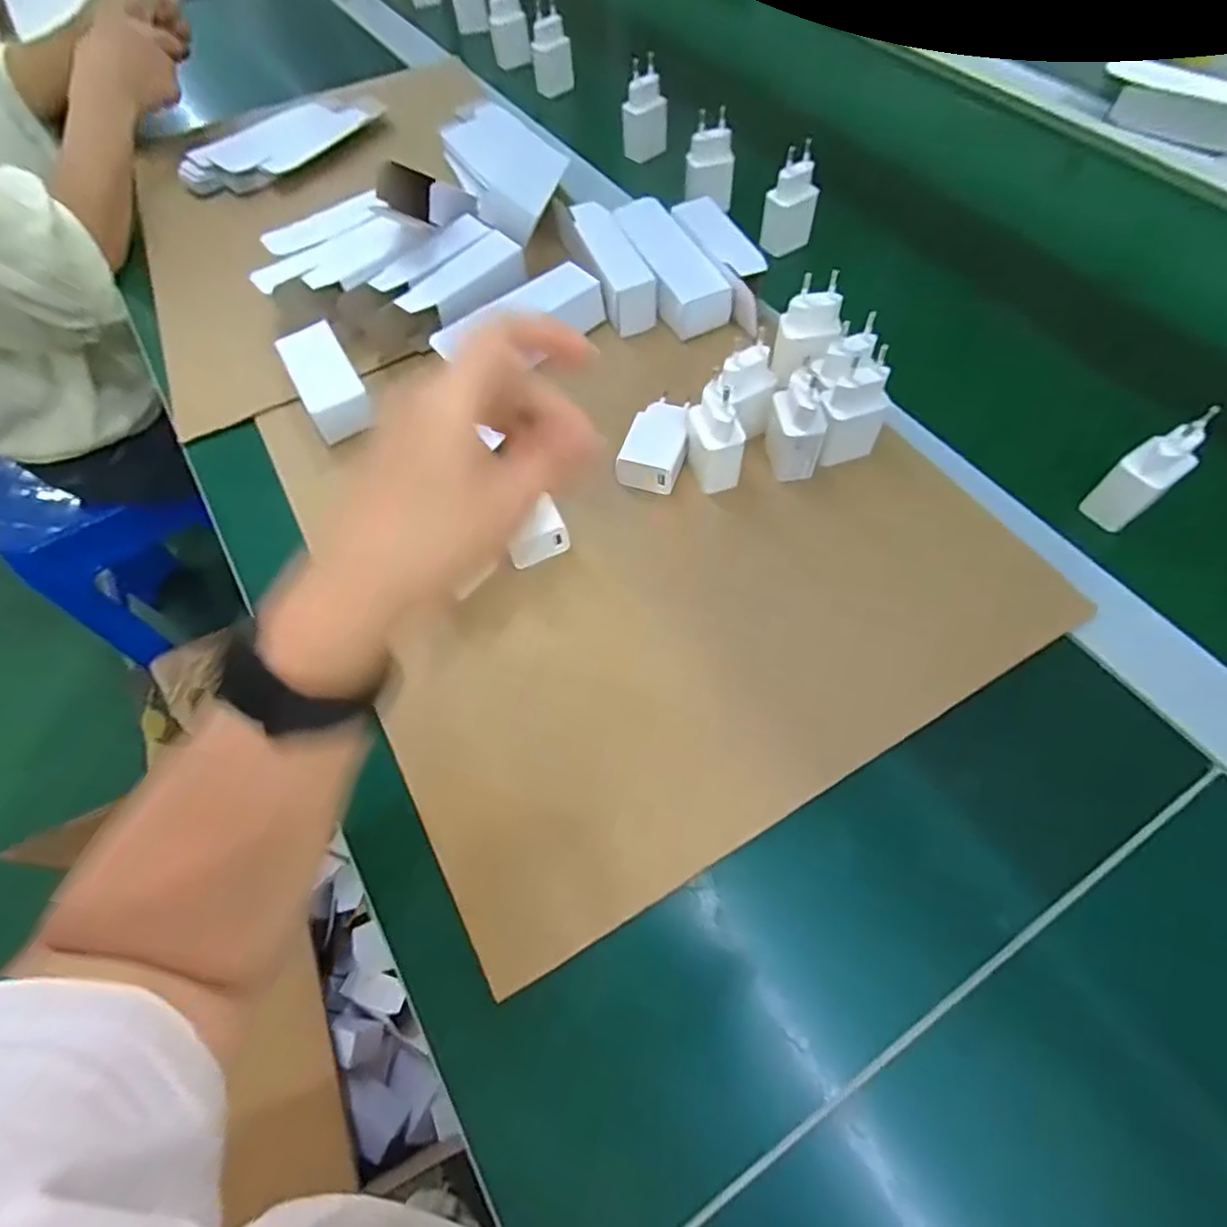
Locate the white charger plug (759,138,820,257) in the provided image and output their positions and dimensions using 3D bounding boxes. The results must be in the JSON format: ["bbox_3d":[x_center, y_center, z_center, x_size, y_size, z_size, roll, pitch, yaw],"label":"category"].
[{"bbox_3d":[0.152,-0.351,0.533,0.039,0.073,0.026,-24,65,-9],"label":"white charger plug"}]

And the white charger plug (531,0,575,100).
[{"bbox_3d":[-0.070,-0.637,0.703,0.044,0.079,0.022,0,63,3],"label":"white charger plug"}]

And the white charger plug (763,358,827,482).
[{"bbox_3d":[0.119,-0.123,0.400,0.030,0.070,0.039,2,63,4],"label":"white charger plug"}]

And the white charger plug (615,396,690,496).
[{"bbox_3d":[0.031,-0.117,0.430,0.040,0.024,0.073,17,65,11],"label":"white charger plug"}]

